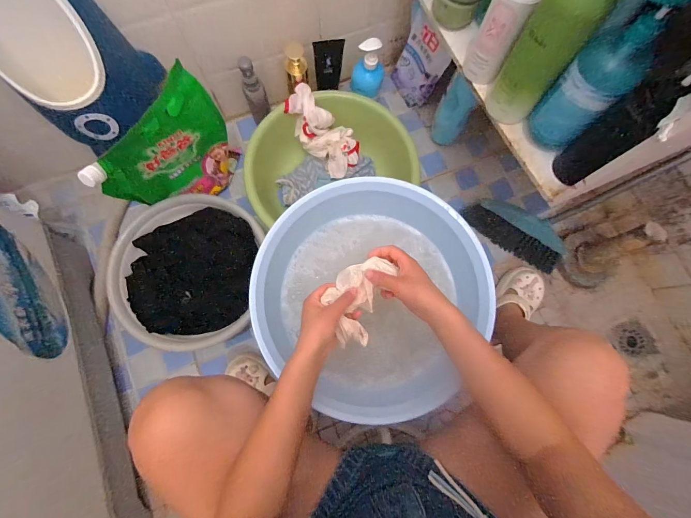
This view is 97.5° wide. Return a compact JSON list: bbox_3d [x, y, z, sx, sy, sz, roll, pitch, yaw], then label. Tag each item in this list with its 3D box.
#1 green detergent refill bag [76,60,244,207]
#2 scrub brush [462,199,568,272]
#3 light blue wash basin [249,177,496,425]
[{"bbox_3d":[-0.356,-0.209,0.653,0.059,0.301,0.269,36,79,7],"label":"green detergent refill bag"},{"bbox_3d":[0.449,-0.072,0.803,0.275,0.064,0.096,36,79,8],"label":"scrub brush"},{"bbox_3d":[0.044,0.059,0.527,0.361,0.111,0.368,0,76,-1],"label":"light blue wash basin"}]

